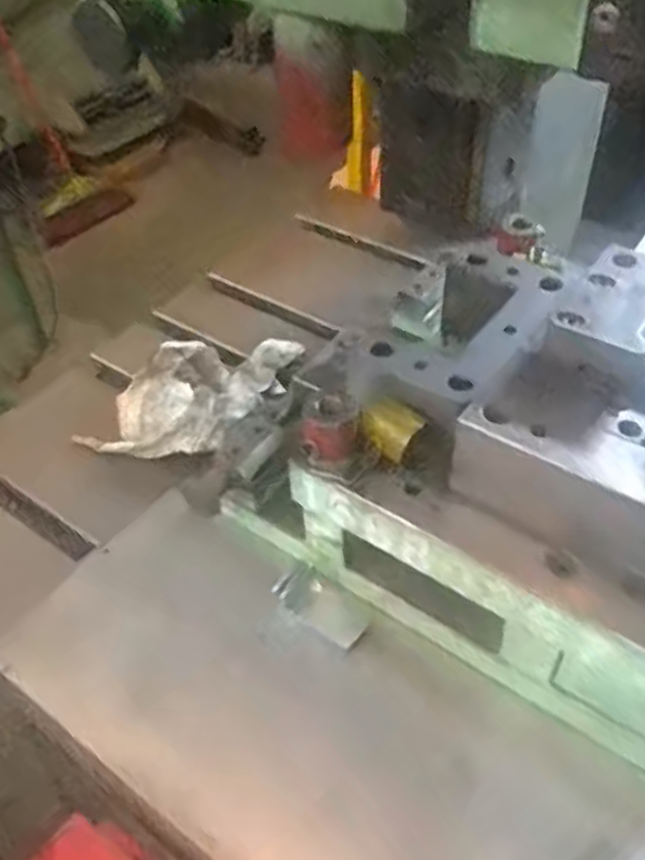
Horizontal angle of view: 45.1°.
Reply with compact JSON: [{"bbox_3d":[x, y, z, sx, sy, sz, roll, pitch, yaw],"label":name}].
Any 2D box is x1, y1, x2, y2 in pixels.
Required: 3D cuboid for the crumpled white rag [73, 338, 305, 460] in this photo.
[{"bbox_3d":[-0.133,-0.044,0.802,0.166,0.054,0.189,13,46,15],"label":"crumpled white rag"}]

